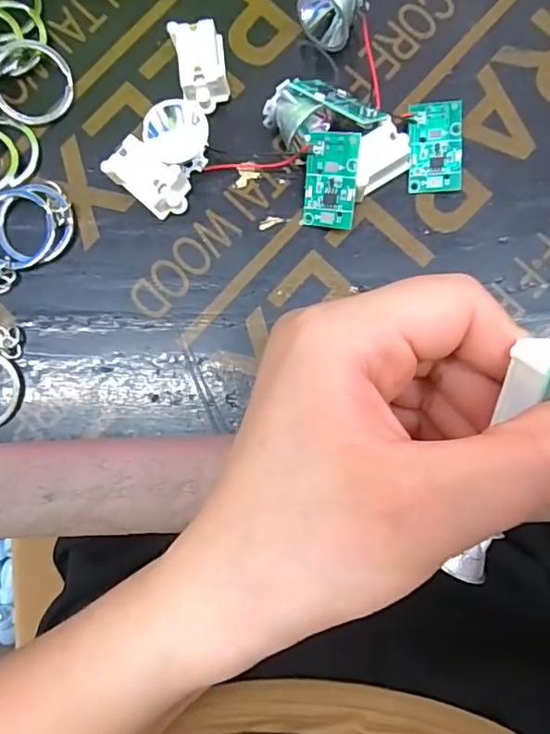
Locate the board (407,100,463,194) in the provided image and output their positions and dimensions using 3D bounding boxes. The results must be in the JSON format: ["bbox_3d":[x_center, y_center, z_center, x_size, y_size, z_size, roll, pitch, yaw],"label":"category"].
[{"bbox_3d":[0.060,-0.082,0.197,0.019,0.004,0.032,-1,95,10],"label":"board"}]

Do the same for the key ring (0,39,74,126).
[{"bbox_3d":[-0.092,-0.108,0.200,0.029,0.004,0.031,12,95,-8],"label":"key ring"}]

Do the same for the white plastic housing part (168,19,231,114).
[{"bbox_3d":[-0.027,-0.112,0.196,0.018,0.014,0.027,-13,85,-1],"label":"white plastic housing part"}]

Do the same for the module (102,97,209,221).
[{"bbox_3d":[-0.042,-0.076,0.189,0.027,0.019,0.035,26,85,2],"label":"module"}]

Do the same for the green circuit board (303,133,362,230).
[{"bbox_3d":[0.020,-0.067,0.190,0.019,0.004,0.032,10,112,17],"label":"green circuit board"}]

